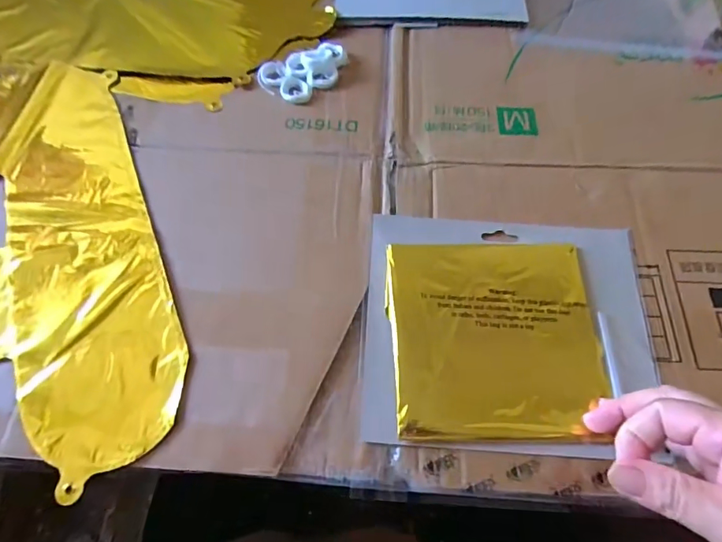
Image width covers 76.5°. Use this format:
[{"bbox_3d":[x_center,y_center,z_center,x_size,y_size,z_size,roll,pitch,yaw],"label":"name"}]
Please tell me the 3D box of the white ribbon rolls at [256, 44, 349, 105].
[{"bbox_3d":[-0.050,-0.184,0.422,0.083,0.014,0.055,-26,66,-11],"label":"white ribbon rolls"}]

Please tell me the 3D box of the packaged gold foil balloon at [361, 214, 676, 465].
[{"bbox_3d":[0.100,0.036,0.316,0.190,0.012,0.163,3,63,3],"label":"packaged gold foil balloon"}]

